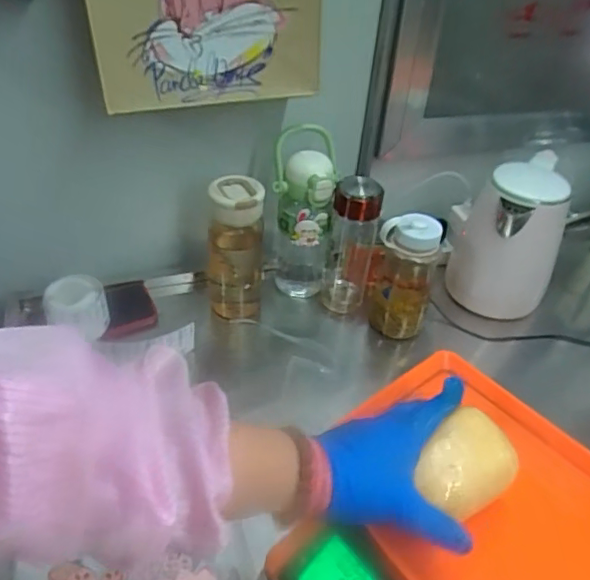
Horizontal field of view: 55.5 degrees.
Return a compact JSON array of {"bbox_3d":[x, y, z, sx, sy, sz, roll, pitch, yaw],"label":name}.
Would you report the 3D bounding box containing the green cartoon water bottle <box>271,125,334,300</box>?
[{"bbox_3d":[0.009,-0.102,0.815,0.084,0.243,0.078,3,39,-1],"label":"green cartoon water bottle"}]

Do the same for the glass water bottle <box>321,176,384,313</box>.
[{"bbox_3d":[0.081,-0.066,0.813,0.068,0.203,0.061,9,39,7],"label":"glass water bottle"}]

